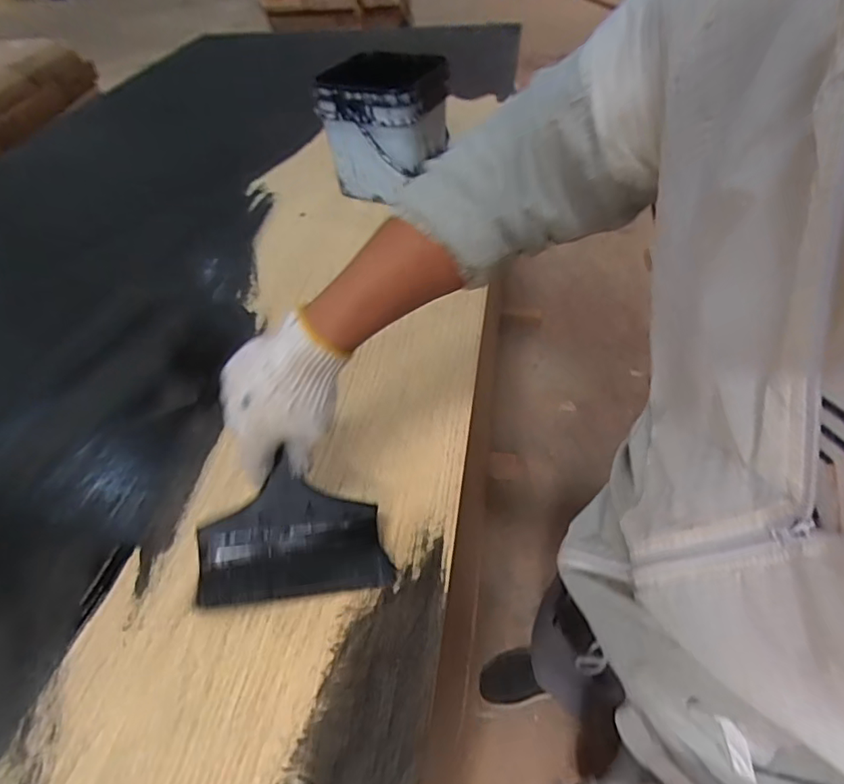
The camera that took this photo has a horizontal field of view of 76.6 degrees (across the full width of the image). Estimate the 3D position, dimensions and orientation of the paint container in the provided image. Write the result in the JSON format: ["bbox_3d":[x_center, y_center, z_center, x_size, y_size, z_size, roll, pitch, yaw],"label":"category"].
[{"bbox_3d":[-0.061,-0.502,0.998,0.193,0.182,0.227,16,50,19],"label":"paint container"}]

